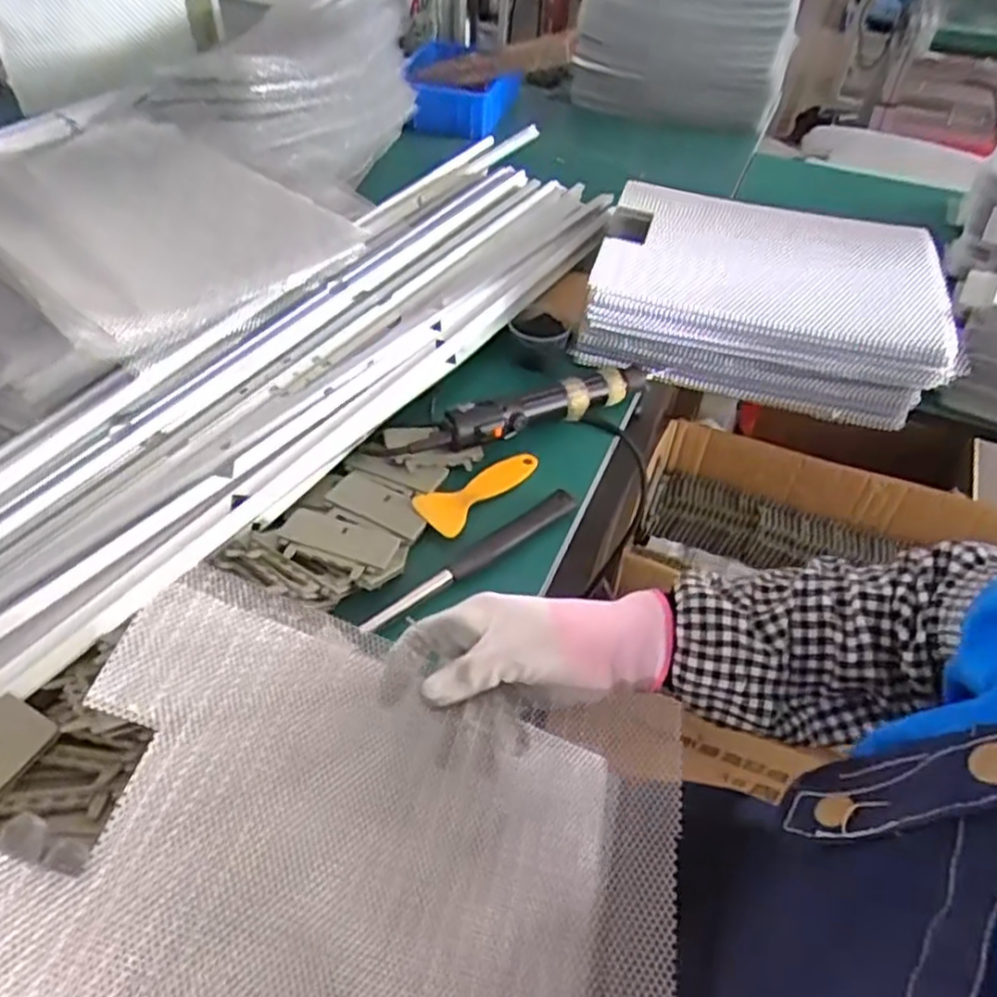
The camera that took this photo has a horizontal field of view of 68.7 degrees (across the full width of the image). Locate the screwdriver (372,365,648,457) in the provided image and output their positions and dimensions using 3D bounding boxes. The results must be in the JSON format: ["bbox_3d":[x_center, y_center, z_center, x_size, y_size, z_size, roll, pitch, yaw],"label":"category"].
[{"bbox_3d":[0.024,-0.083,0.673,0.267,0.040,0.033,-17,50,-19],"label":"screwdriver"}]

